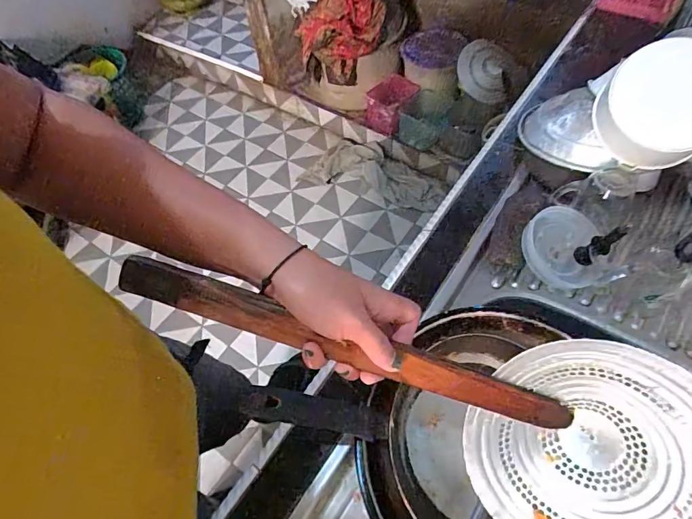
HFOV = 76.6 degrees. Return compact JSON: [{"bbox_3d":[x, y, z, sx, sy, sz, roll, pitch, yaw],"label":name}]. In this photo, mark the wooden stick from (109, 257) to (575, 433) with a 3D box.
[{"bbox_3d":[0.020,0.074,0.345,0.379,0.008,0.030,21,98,-12],"label":"wooden stick"}]

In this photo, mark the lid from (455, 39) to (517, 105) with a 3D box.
[{"bbox_3d":[0.465,-0.635,1.483,0.219,0.179,0.047,31,64,21],"label":"lid"}]

